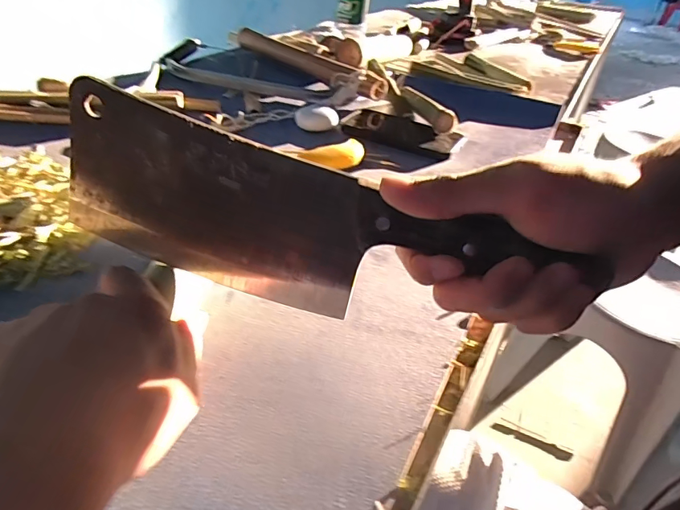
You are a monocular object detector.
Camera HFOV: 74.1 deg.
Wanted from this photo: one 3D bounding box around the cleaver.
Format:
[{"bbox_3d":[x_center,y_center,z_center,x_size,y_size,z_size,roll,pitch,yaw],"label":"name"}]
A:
[{"bbox_3d":[-0.033,-0.018,0.242,0.253,0.100,0.014,14,36,11],"label":"cleaver"}]

